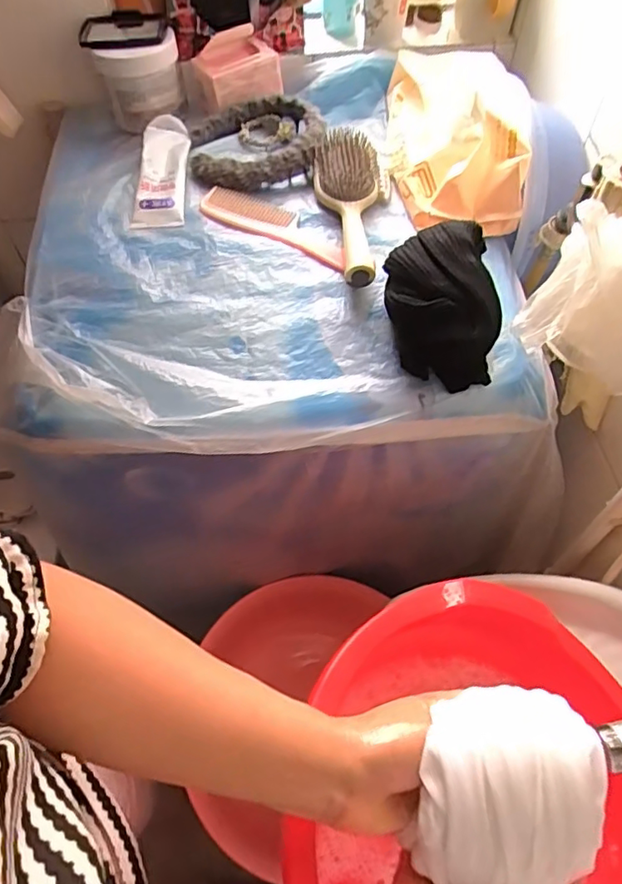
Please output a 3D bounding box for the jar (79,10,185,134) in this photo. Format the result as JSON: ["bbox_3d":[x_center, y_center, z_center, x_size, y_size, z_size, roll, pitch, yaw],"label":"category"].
[{"bbox_3d":[-0.213,-0.453,0.693,0.106,0.092,0.107,0,57,0],"label":"jar"}]

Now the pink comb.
[{"bbox_3d":[-0.038,-0.236,0.608,0.178,0.010,0.051,27,61,17],"label":"pink comb"}]

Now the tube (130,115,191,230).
[{"bbox_3d":[-0.170,-0.309,0.639,0.056,0.032,0.163,-3,57,-1],"label":"tube"}]

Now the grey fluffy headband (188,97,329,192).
[{"bbox_3d":[-0.064,-0.354,0.657,0.153,0.042,0.134,-5,57,-3],"label":"grey fluffy headband"}]

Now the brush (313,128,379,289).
[{"bbox_3d":[0.043,-0.257,0.599,0.067,0.032,0.210,-4,72,-3],"label":"brush"}]

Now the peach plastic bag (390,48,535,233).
[{"bbox_3d":[0.161,-0.357,0.637,0.135,0.079,0.256,1,57,1],"label":"peach plastic bag"}]

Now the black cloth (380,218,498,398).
[{"bbox_3d":[0.121,-0.132,0.535,0.096,0.088,0.133,-2,57,-1],"label":"black cloth"}]

